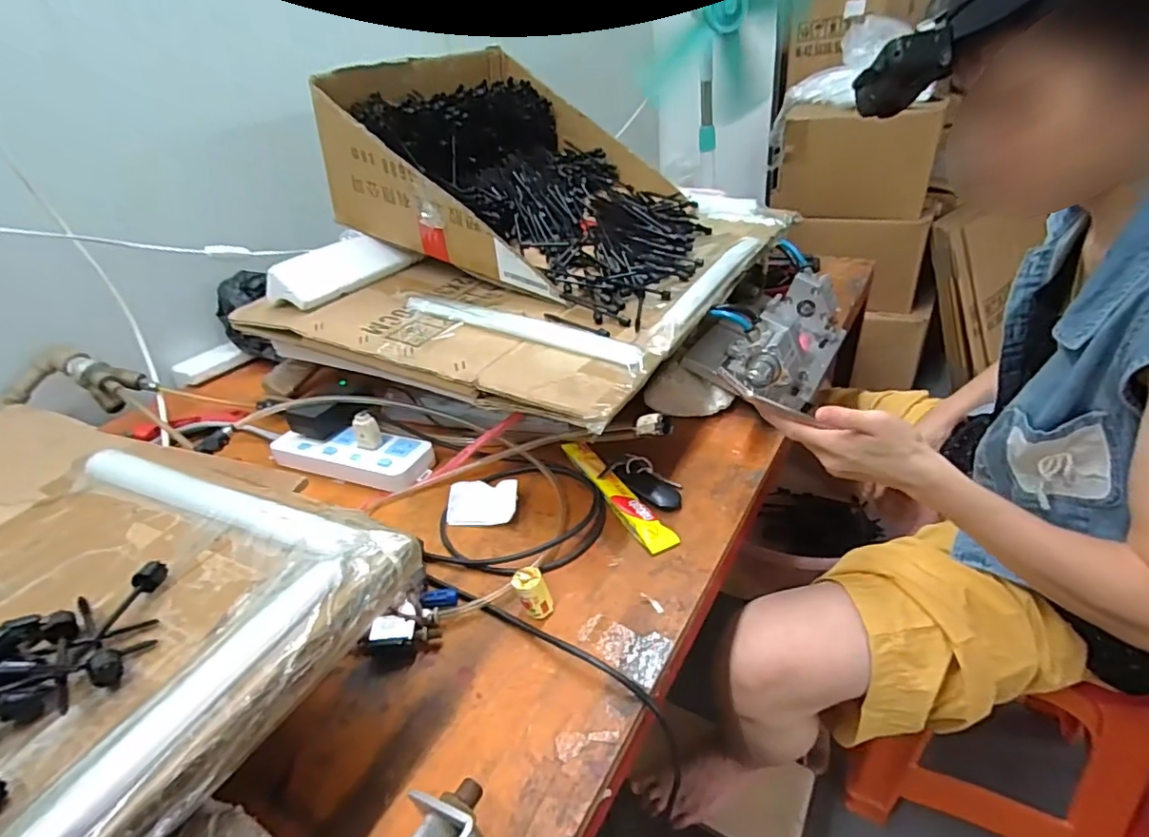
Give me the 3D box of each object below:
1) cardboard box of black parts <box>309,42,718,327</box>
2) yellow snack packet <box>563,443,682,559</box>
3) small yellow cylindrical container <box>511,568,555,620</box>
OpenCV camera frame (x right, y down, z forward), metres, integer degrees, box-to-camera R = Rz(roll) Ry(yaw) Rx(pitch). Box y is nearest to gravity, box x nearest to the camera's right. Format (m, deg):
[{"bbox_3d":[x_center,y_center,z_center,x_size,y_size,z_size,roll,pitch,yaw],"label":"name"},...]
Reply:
[{"bbox_3d":[-0.037,-0.381,0.869,0.461,0.263,0.459,12,36,28],"label":"cardboard box of black parts"},{"bbox_3d":[0.040,0.077,0.621,0.032,0.012,0.199,-20,34,-20],"label":"yellow snack packet"},{"bbox_3d":[-0.035,0.149,0.490,0.027,0.039,0.025,-15,32,-12],"label":"small yellow cylindrical container"}]

